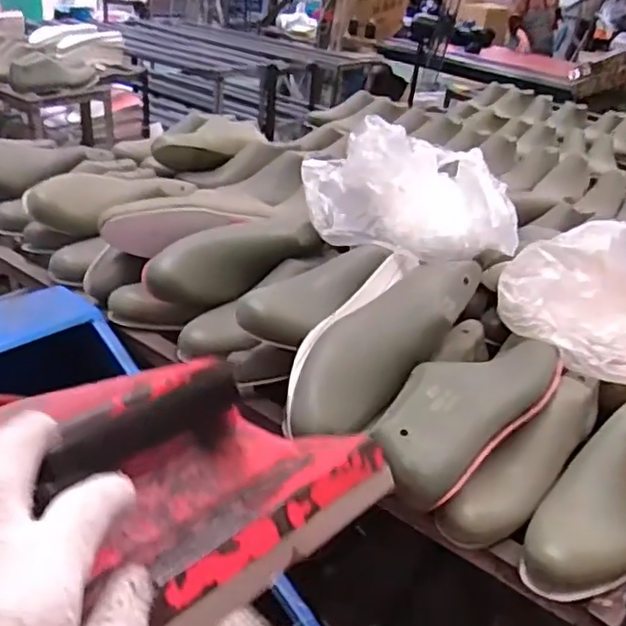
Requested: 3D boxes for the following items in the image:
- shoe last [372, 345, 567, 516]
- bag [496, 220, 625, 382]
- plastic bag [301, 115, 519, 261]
[{"bbox_3d":[0.155,0.091,0.638,0.239,0.066,0.098,-21,41,-39],"label":"shoe last"},{"bbox_3d":[0.359,-0.005,0.743,0.267,0.145,0.200,-20,40,-38],"label":"bag"},{"bbox_3d":[0.114,-0.149,0.790,0.274,0.122,0.129,13,31,9],"label":"plastic bag"}]

